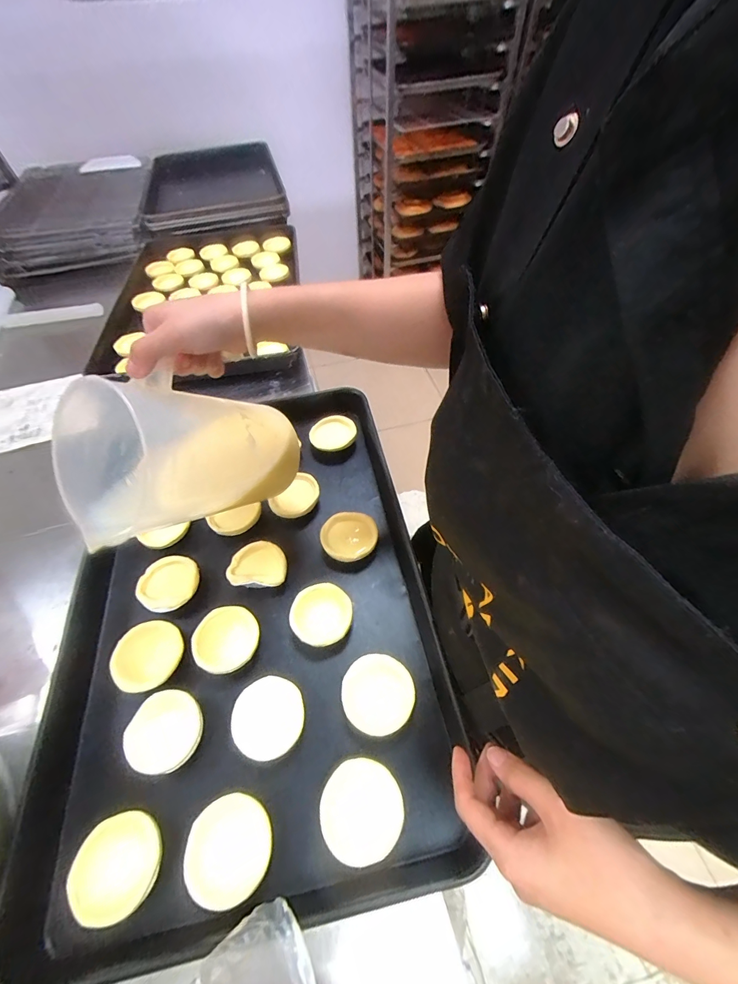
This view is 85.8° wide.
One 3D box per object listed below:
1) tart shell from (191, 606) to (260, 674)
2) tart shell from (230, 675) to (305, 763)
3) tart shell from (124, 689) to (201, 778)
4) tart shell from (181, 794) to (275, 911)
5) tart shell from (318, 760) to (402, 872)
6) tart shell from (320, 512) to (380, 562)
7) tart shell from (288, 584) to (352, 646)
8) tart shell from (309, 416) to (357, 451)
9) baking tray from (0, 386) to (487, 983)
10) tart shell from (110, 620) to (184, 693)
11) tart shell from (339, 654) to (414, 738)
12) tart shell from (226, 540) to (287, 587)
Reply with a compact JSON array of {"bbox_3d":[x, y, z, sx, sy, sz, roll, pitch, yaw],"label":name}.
[{"bbox_3d":[-0.158,0.169,0.449,0.069,0.025,0.069,-1,52,2],"label":"tart shell"},{"bbox_3d":[-0.100,0.229,0.403,0.067,0.025,0.071,-1,52,2],"label":"tart shell"},{"bbox_3d":[-0.202,0.239,0.396,0.067,0.022,0.069,-1,52,2],"label":"tart shell"},{"bbox_3d":[-0.119,0.307,0.344,0.070,0.024,0.071,-1,52,2],"label":"tart shell"},{"bbox_3d":[-0.006,0.284,0.357,0.070,0.030,0.071,-22,54,-14],"label":"tart shell"},{"bbox_3d":[-0.025,0.062,0.522,0.070,0.024,0.067,-1,52,2],"label":"tart shell"},{"bbox_3d":[-0.055,0.146,0.466,0.068,0.028,0.068,-1,52,2],"label":"tart shell"},{"bbox_3d":[-0.056,-0.087,0.633,0.071,0.029,0.069,-3,52,1],"label":"tart shell"},{"bbox_3d":[-0.147,0.116,0.484,0.404,0.055,0.582,-11,54,-5],"label":"baking tray"},{"bbox_3d":[-0.243,0.181,0.439,0.066,0.022,0.071,-1,52,2],"label":"tart shell"},{"bbox_3d":[0.009,0.209,0.411,0.071,0.026,0.072,-27,55,-17],"label":"tart shell"},{"bbox_3d":[-0.137,0.093,0.502,0.070,0.025,0.055,0,52,3],"label":"tart shell"}]

